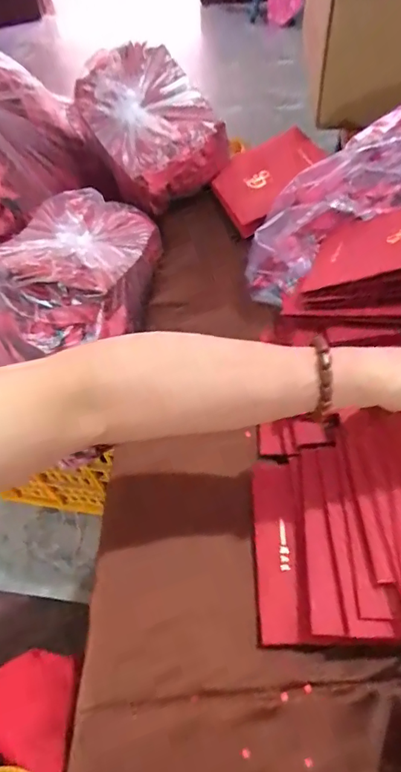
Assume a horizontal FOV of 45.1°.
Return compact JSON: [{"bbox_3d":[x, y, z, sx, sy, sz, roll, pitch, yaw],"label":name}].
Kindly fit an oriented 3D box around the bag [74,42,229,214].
[{"bbox_3d":[-0.065,-0.329,0.618,0.150,0.123,0.167,-28,59,-13],"label":"bag"}]

